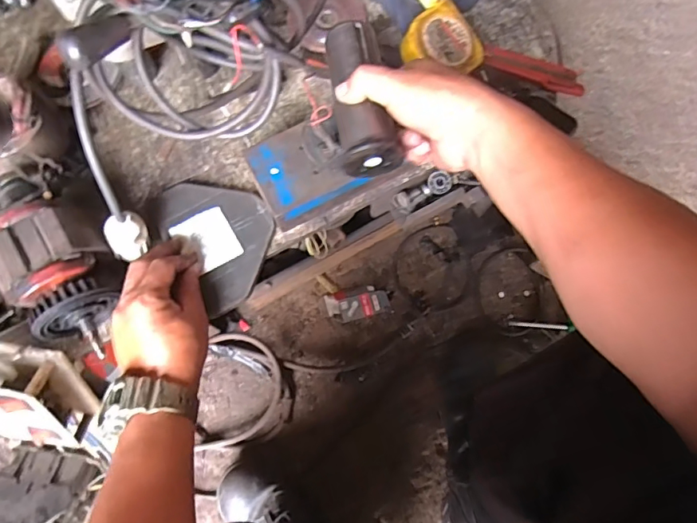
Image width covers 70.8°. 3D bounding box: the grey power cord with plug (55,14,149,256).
[{"bbox_3d":[-0.198,-0.093,0.415,0.040,0.203,0.042,9,38,1],"label":"grey power cord with plug"}]

